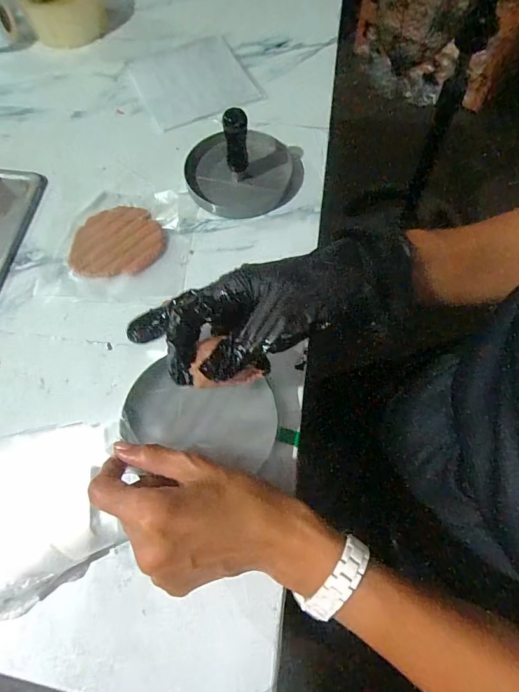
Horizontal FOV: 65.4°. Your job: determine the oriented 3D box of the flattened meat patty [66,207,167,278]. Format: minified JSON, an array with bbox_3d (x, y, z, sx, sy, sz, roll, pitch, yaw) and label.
[{"bbox_3d":[-0.135,-0.103,0.390,0.084,0.005,0.082,-1,66,1],"label":"flattened meat patty"}]

